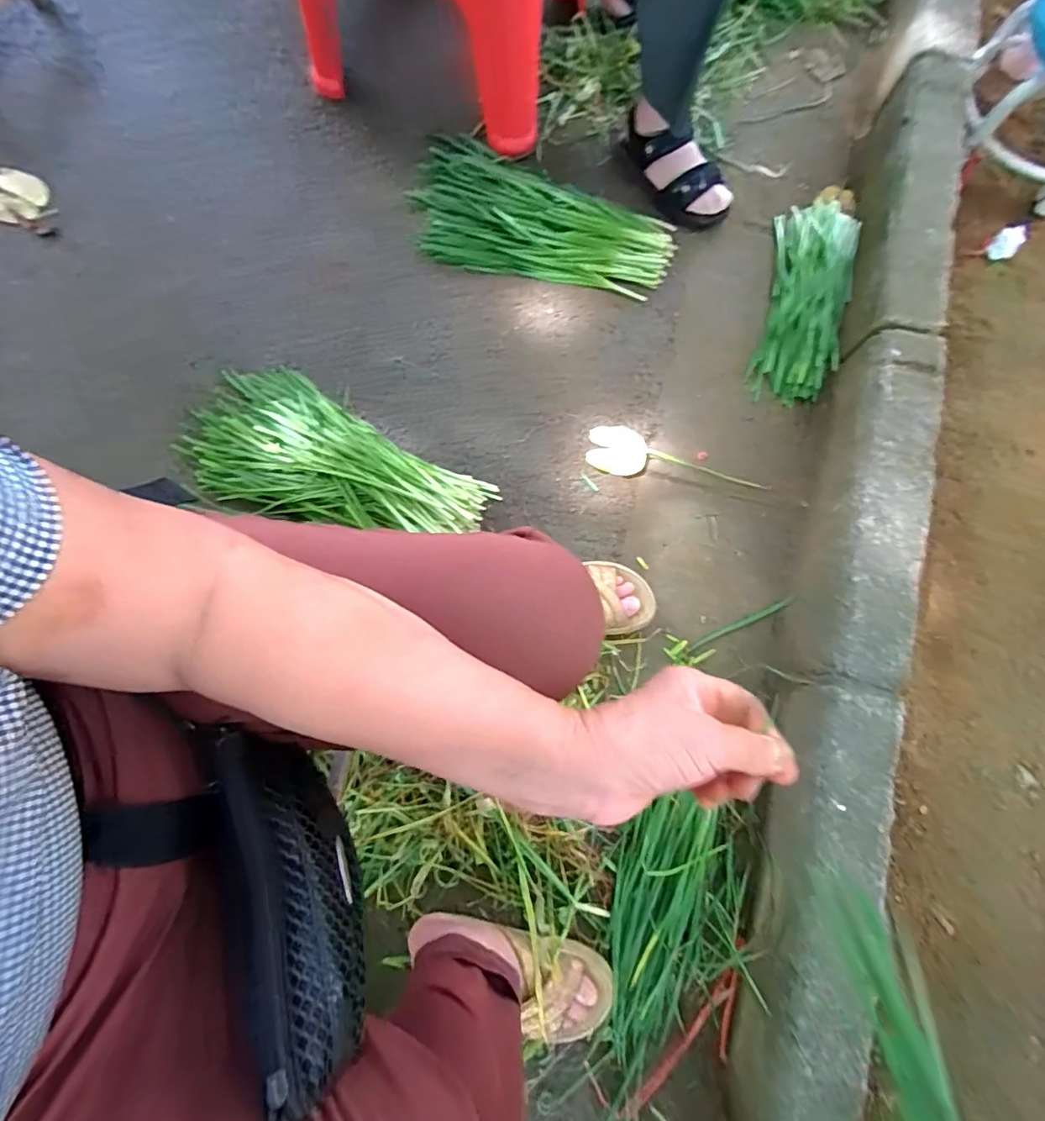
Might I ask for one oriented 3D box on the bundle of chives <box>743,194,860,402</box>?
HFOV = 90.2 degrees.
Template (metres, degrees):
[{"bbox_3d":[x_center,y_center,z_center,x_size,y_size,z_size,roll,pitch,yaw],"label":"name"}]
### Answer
[{"bbox_3d":[0.470,-0.438,0.862,0.128,0.036,0.374,15,80,3],"label":"bundle of chives"}]

